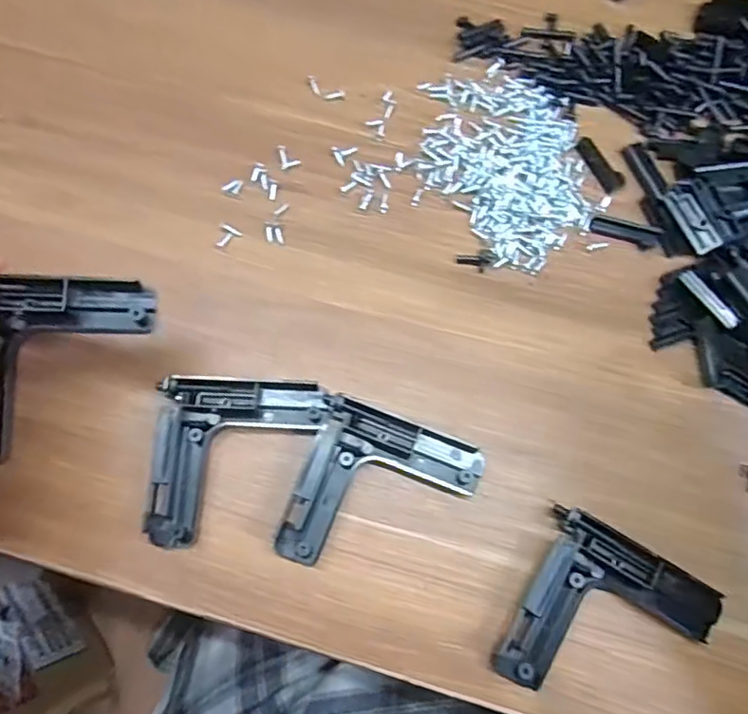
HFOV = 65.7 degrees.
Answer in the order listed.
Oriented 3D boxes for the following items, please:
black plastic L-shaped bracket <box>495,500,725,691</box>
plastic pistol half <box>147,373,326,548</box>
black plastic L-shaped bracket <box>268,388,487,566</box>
[{"bbox_3d":[0.101,0.112,0.243,0.078,0.011,0.072,24,75,7],"label":"black plastic L-shaped bracket"},{"bbox_3d":[-0.061,0.046,0.261,0.074,0.017,0.074,0,74,0],"label":"plastic pistol half"},{"bbox_3d":[0.004,0.062,0.258,0.076,0.016,0.072,17,75,5],"label":"black plastic L-shaped bracket"}]

